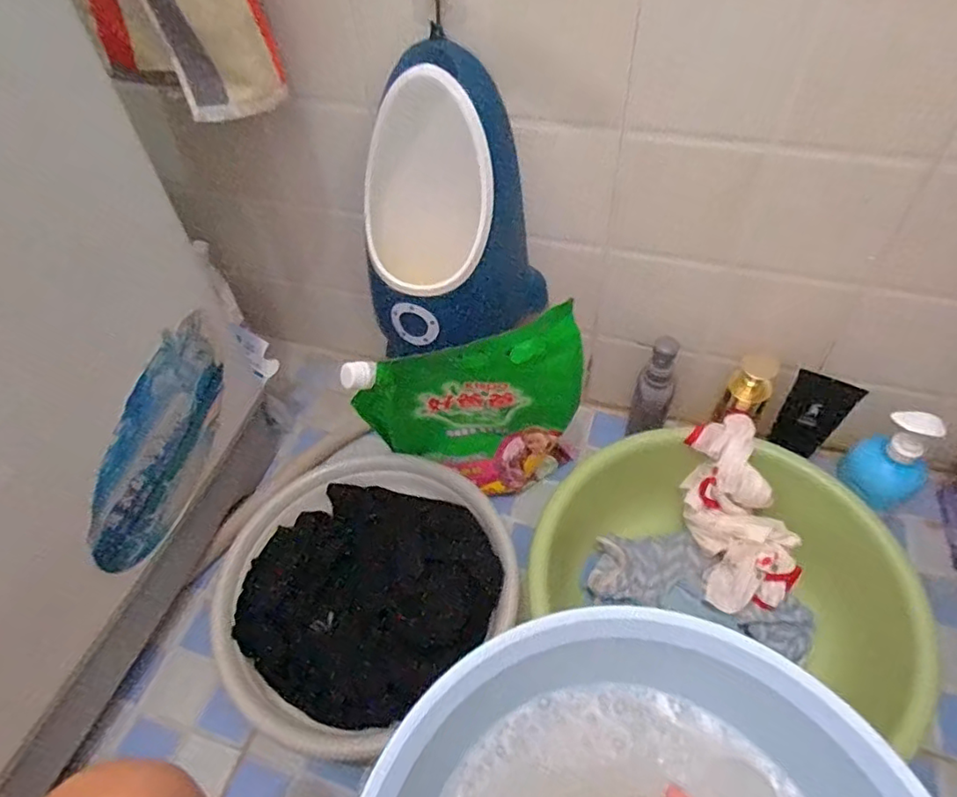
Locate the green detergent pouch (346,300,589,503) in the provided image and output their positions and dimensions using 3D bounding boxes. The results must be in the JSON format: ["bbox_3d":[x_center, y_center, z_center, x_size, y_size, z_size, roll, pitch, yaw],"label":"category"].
[{"bbox_3d":[-0.004,0.027,0.745,0.269,0.296,0.059,-9,49,-3],"label":"green detergent pouch"}]

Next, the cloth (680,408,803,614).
[{"bbox_3d":[0.318,0.135,0.730,0.111,0.069,0.234,-5,72,1],"label":"cloth"}]

